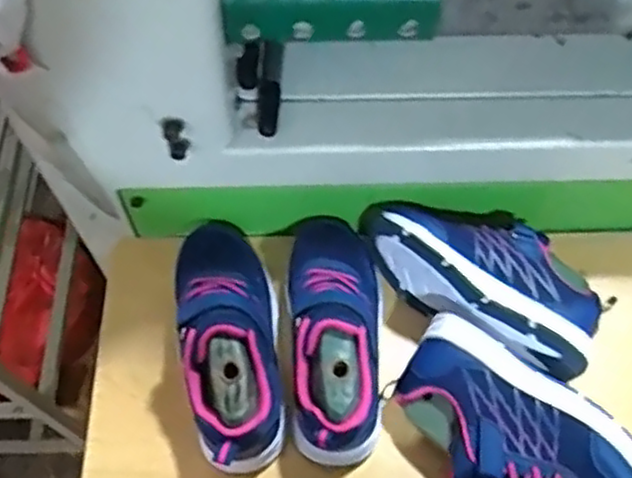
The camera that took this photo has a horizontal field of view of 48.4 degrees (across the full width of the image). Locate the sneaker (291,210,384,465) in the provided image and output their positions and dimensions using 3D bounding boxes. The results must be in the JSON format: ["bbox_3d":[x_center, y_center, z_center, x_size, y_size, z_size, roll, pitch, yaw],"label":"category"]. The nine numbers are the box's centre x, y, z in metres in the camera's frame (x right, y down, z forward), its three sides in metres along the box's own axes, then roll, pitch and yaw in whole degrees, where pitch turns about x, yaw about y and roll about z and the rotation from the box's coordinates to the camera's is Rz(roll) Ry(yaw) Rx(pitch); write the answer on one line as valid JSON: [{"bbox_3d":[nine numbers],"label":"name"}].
[{"bbox_3d":[0.013,0.062,0.541,0.074,0.096,0.203,-2,63,-1],"label":"sneaker"}]

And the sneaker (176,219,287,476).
[{"bbox_3d":[-0.068,0.072,0.549,0.075,0.102,0.214,-8,51,-4],"label":"sneaker"}]

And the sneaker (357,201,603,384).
[{"bbox_3d":[0.136,0.026,0.579,0.203,0.081,0.093,32,67,15],"label":"sneaker"}]

